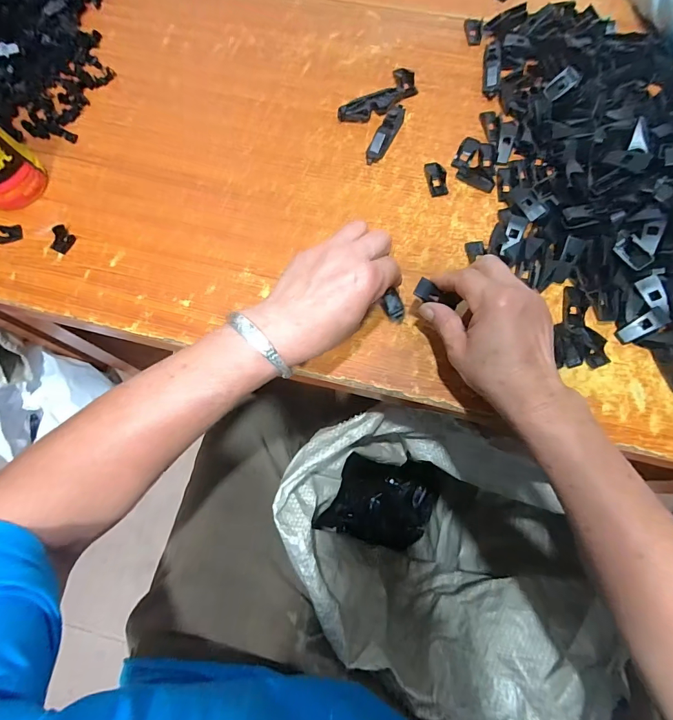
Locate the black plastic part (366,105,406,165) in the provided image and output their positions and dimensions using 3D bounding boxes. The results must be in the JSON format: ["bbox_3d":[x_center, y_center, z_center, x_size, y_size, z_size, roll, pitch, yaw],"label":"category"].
[{"bbox_3d":[0.054,-0.249,0.430,0.019,0.017,0.074,30,76,9],"label":"black plastic part"}]

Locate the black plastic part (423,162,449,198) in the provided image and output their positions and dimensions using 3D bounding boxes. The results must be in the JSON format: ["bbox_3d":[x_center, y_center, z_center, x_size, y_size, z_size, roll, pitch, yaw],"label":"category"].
[{"bbox_3d":[0.107,-0.194,0.417,0.020,0.008,0.040,-11,73,-2],"label":"black plastic part"}]

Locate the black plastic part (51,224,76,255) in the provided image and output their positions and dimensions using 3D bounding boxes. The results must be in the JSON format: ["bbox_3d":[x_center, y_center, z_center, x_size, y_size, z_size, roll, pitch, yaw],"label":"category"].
[{"bbox_3d":[-0.279,-0.123,0.396,0.019,0.011,0.025,22,75,7],"label":"black plastic part"}]

